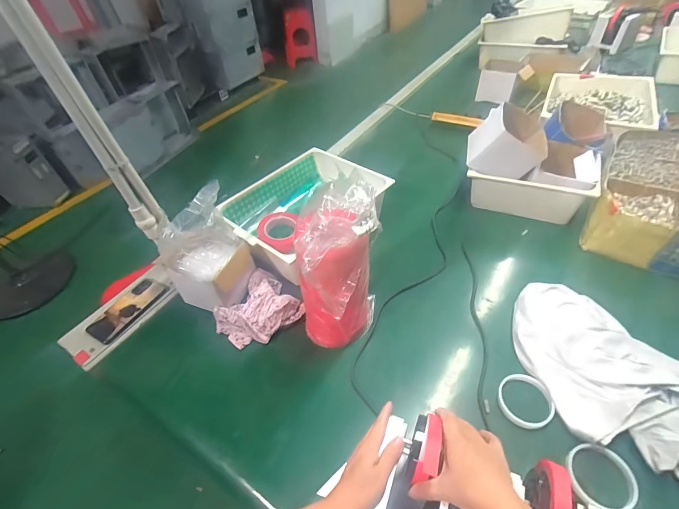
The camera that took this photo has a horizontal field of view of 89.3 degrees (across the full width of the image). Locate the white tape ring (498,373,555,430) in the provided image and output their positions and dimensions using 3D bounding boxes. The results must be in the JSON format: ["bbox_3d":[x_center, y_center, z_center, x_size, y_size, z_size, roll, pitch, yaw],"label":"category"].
[{"bbox_3d":[0.308,0.240,0.567,0.082,0.008,0.083,-3,47,3],"label":"white tape ring"}]

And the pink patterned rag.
[{"bbox_3d":[-0.177,0.118,0.724,0.159,0.058,0.152,-34,53,-24],"label":"pink patterned rag"}]

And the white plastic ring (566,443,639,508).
[{"bbox_3d":[0.375,0.315,0.488,0.088,0.009,0.079,8,48,13],"label":"white plastic ring"}]

